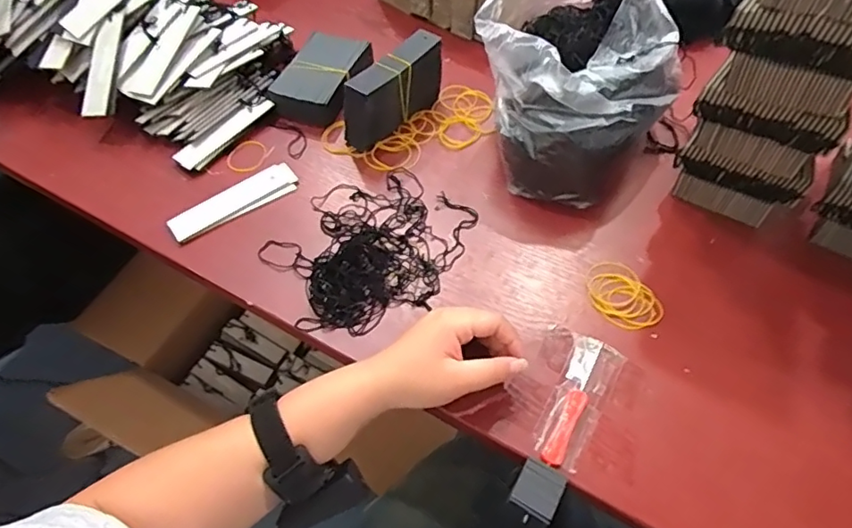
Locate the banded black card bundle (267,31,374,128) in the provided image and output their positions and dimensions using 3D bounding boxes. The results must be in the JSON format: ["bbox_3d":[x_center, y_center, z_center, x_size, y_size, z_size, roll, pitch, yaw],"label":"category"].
[{"bbox_3d":[-0.123,-0.226,0.653,0.090,0.040,0.132,19,59,14],"label":"banded black card bundle"}]

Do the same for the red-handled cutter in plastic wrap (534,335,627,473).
[{"bbox_3d":[0.126,0.112,0.445,0.040,0.008,0.116,25,61,17],"label":"red-handled cutter in plastic wrap"}]

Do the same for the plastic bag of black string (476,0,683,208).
[{"bbox_3d":[0.158,-0.218,0.539,0.174,0.217,0.238,28,62,18],"label":"plastic bag of black string"}]

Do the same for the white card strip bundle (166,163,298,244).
[{"bbox_3d":[-0.202,-0.067,0.571,0.134,0.009,0.039,-30,61,-17],"label":"white card strip bundle"}]

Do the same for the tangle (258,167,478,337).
[{"bbox_3d":[-0.054,-0.022,0.531,0.161,0.022,0.185,26,61,17],"label":"tangle"}]

